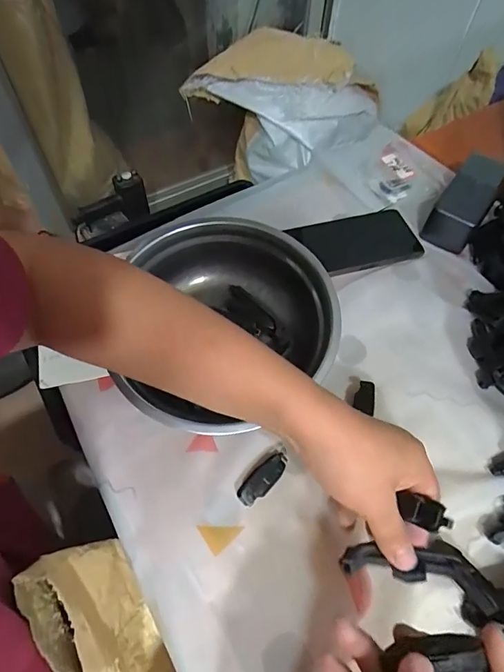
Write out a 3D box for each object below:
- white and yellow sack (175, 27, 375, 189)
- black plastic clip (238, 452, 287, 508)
[{"bbox_3d":[0.079,-0.580,1.098,0.486,0.329,0.181,7,58,5],"label":"white and yellow sack"},{"bbox_3d":[0.009,0.117,0.338,0.019,0.012,0.049,40,66,22],"label":"black plastic clip"}]

